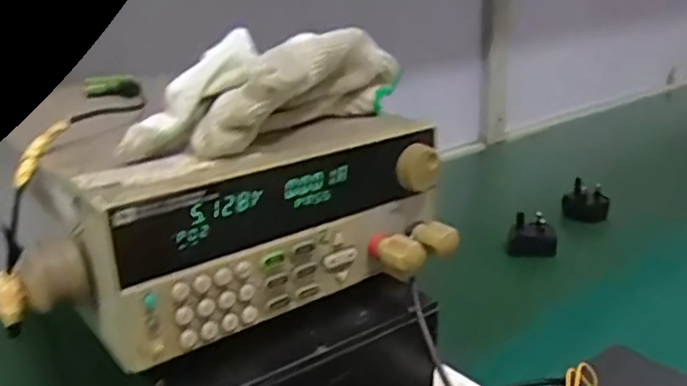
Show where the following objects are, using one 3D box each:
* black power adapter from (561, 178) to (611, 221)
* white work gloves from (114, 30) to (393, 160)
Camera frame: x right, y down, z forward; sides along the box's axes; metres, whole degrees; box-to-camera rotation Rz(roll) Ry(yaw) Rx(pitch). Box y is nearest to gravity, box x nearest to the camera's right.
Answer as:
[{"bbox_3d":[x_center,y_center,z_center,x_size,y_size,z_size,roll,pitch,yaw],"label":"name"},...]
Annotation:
[{"bbox_3d":[0.309,0.010,0.830,0.055,0.043,0.047,10,23,26],"label":"black power adapter"},{"bbox_3d":[-0.040,-0.066,0.394,0.075,0.052,0.195,14,25,34],"label":"white work gloves"}]

